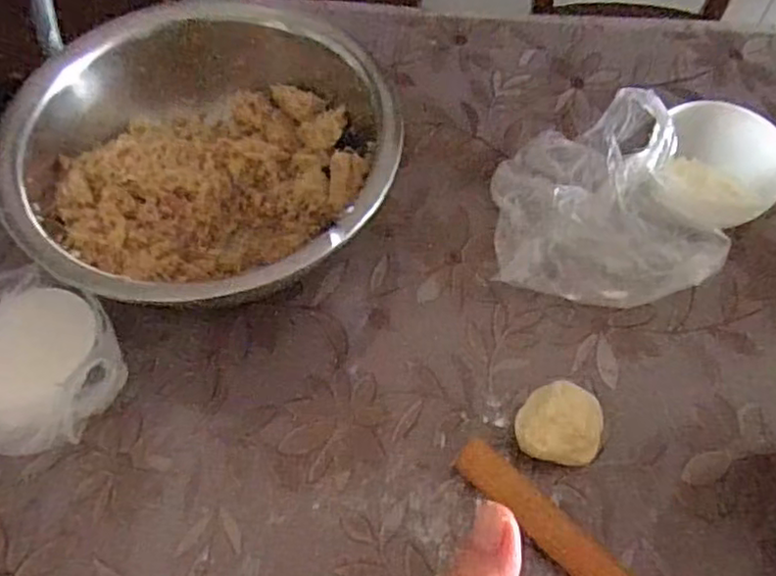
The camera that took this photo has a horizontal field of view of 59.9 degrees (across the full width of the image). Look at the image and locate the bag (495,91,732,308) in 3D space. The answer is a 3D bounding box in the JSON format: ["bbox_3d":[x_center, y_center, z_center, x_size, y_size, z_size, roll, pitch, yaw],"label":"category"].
[{"bbox_3d":[0.192,-0.070,0.579,0.204,0.104,0.148,13,59,8],"label":"bag"}]

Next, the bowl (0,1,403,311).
[{"bbox_3d":[-0.153,-0.091,0.580,0.295,0.122,0.280,0,58,0],"label":"bowl"}]

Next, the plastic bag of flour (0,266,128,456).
[{"bbox_3d":[-0.281,0.060,0.527,0.144,0.063,0.133,17,59,10],"label":"plastic bag of flour"}]

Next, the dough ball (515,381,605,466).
[{"bbox_3d":[0.129,0.104,0.507,0.062,0.040,0.057,17,60,10],"label":"dough ball"}]

